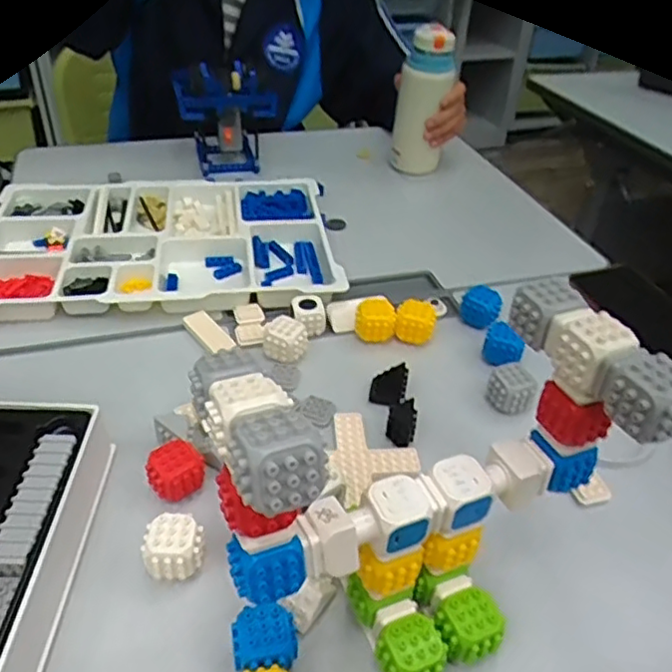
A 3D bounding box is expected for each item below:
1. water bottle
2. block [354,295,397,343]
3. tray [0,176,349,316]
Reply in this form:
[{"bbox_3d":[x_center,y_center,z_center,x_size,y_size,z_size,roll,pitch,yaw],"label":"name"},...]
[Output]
[{"bbox_3d":[0.120,-0.313,0.881,0.067,0.194,0.058,3,39,-1],"label":"water bottle"},{"bbox_3d":[0.038,-0.017,0.618,0.038,0.035,0.029,3,39,-1],"label":"block"},{"bbox_3d":[-0.195,-0.113,0.723,0.369,0.032,0.275,-3,39,-9],"label":"tray"}]

